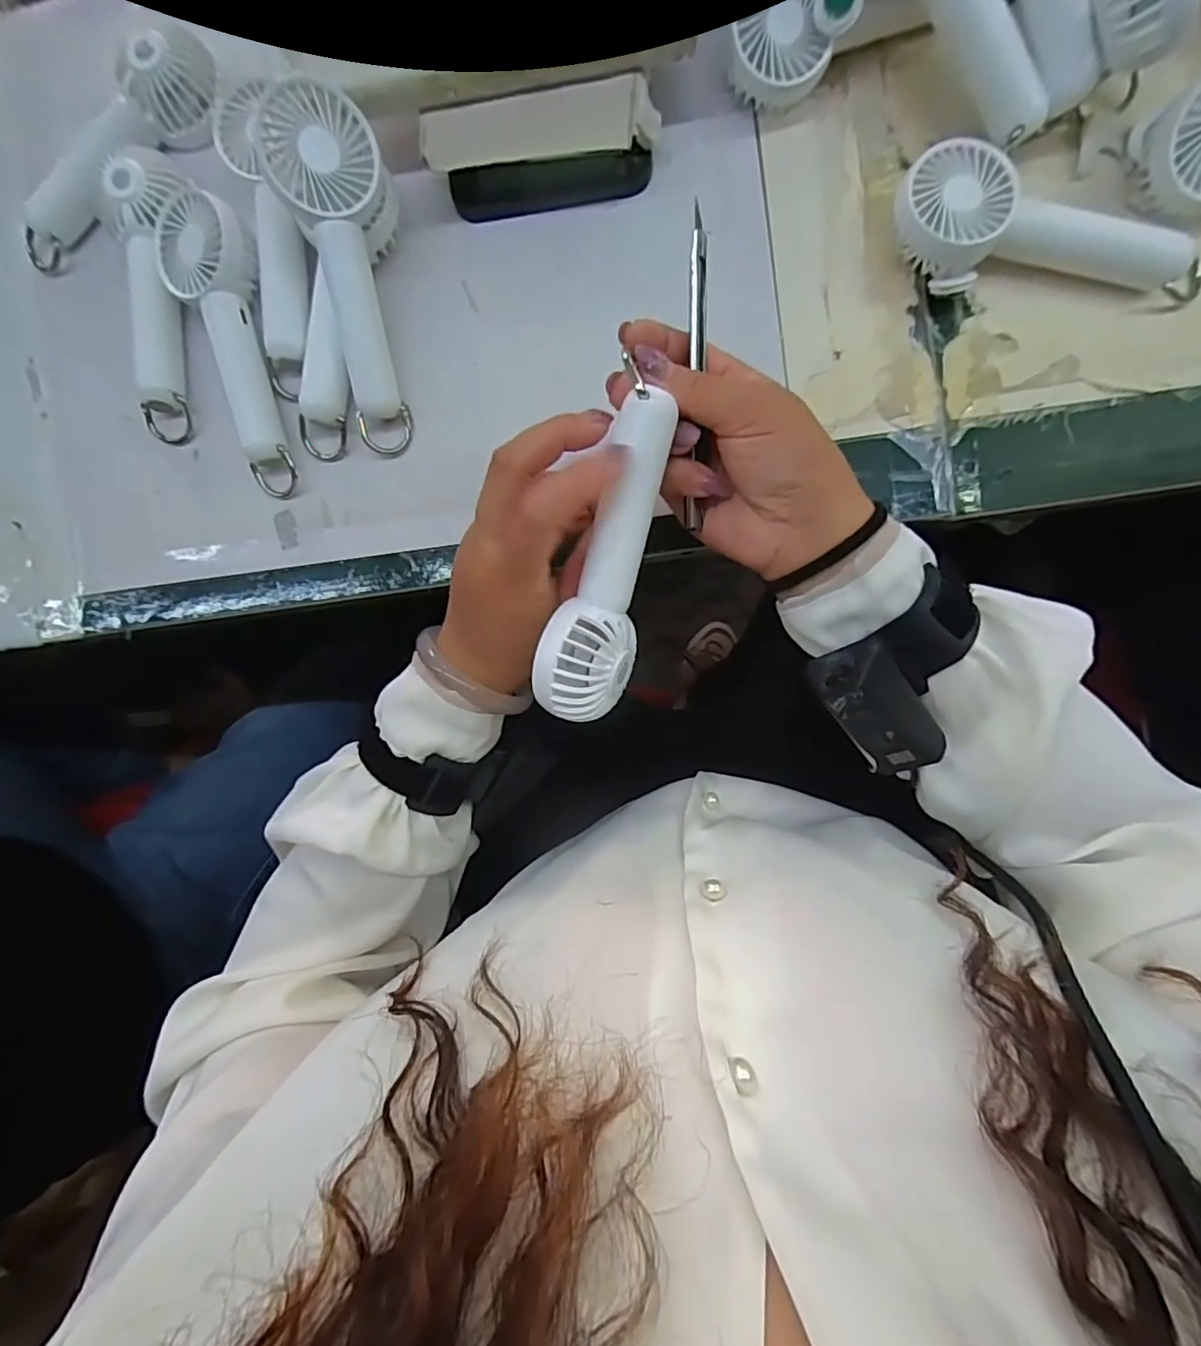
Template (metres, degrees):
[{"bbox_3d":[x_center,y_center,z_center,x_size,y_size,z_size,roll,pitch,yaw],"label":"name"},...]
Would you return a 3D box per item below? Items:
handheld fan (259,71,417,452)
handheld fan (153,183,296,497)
[{"bbox_3d":[-0.136,-0.213,0.318,0.046,0.029,0.167,-4,116,5],"label":"handheld fan"},{"bbox_3d":[-0.223,-0.191,0.338,0.059,0.039,0.168,-7,90,5],"label":"handheld fan"}]

